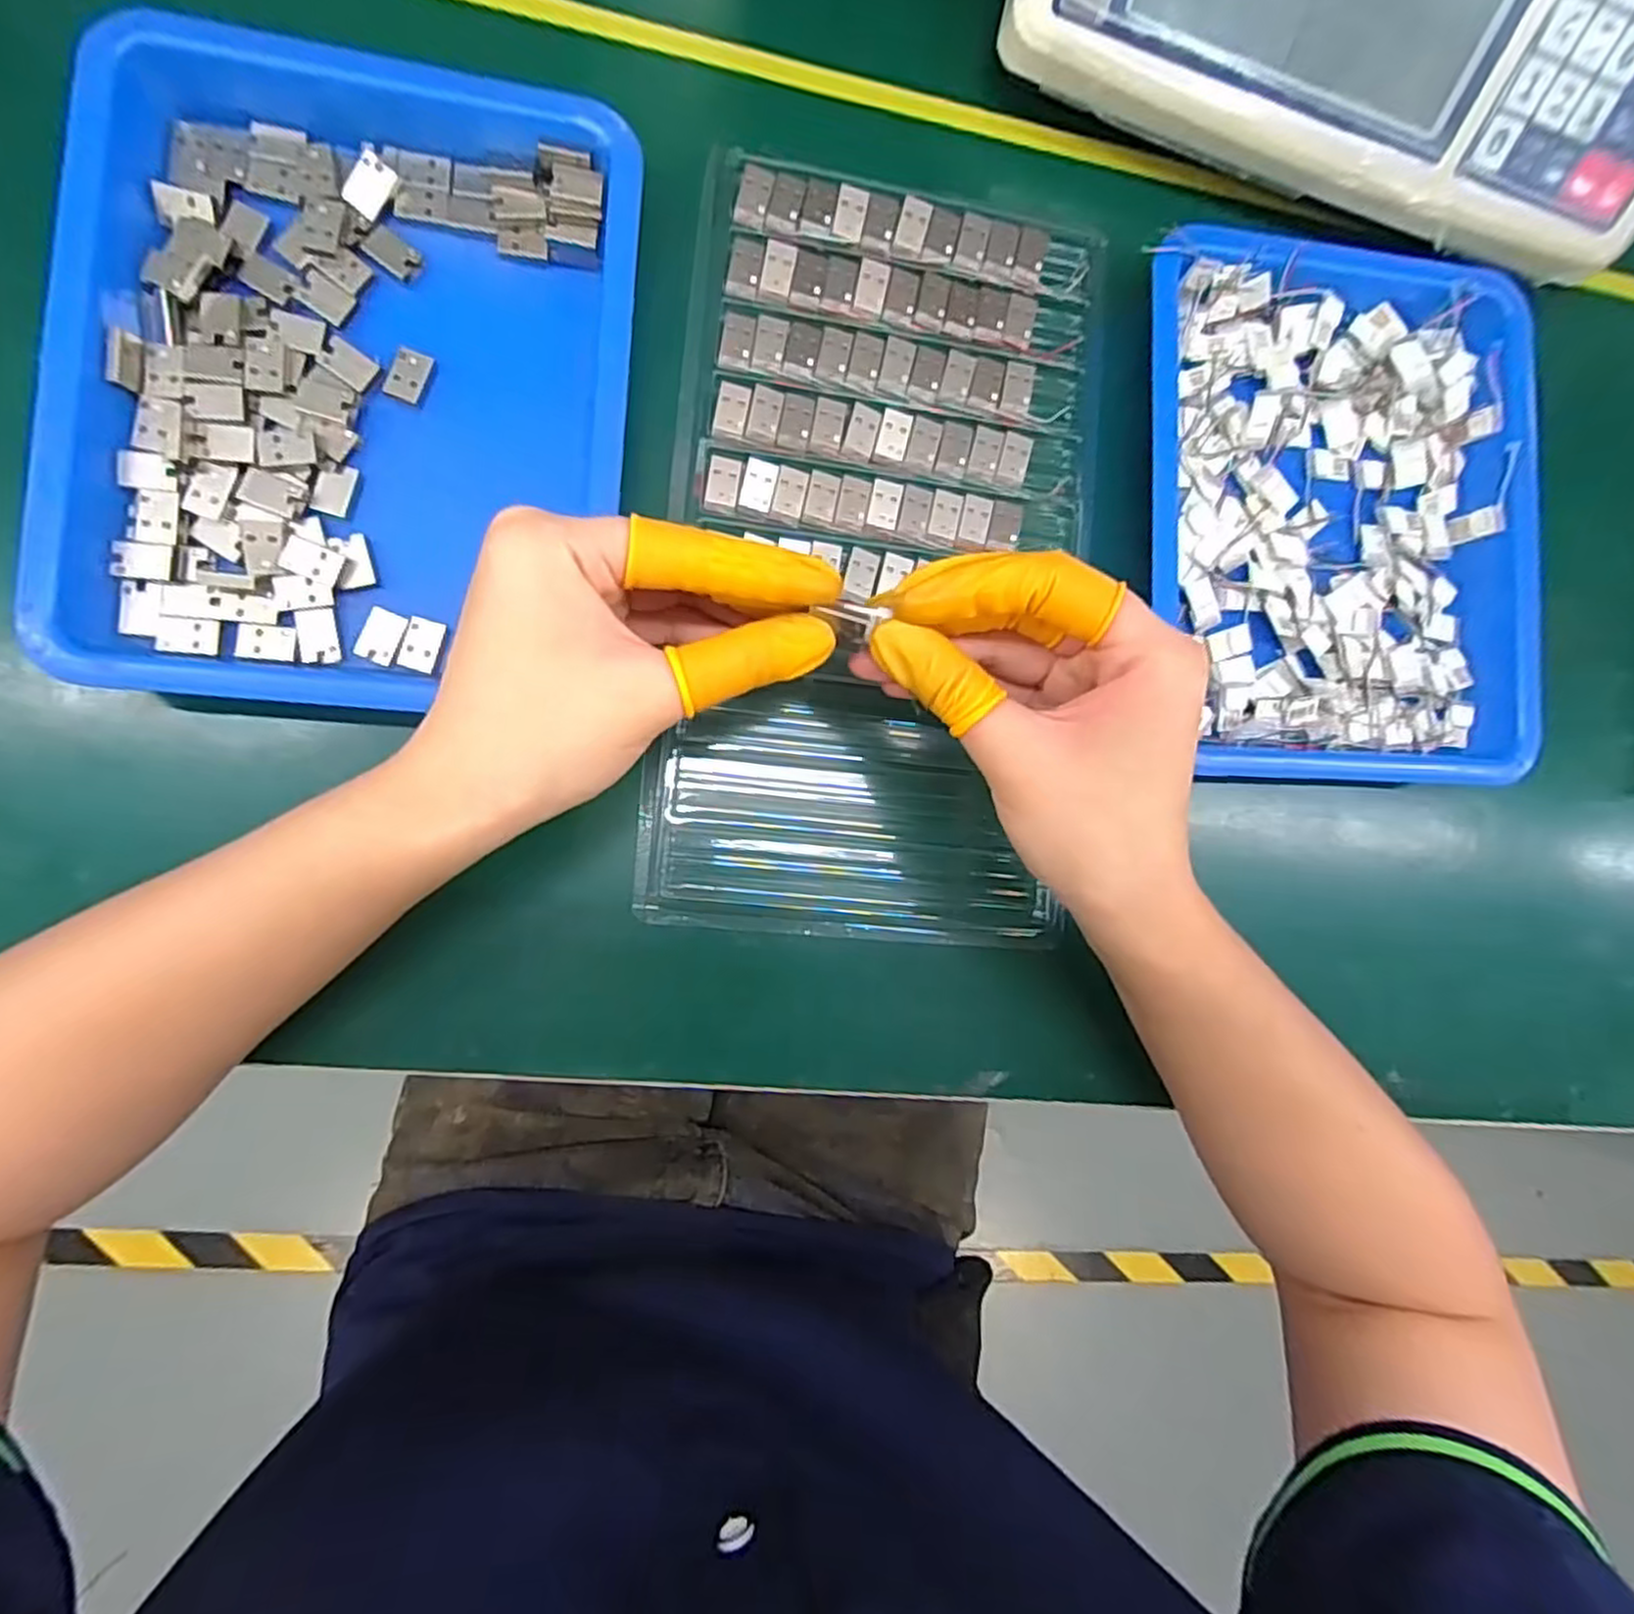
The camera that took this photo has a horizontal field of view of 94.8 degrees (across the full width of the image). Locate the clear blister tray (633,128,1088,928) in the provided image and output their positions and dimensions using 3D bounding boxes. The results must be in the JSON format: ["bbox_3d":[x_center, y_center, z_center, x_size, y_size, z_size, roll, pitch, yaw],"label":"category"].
[{"bbox_3d":[0.027,-0.095,0.287,0.156,0.017,0.289,6,90,-9],"label":"clear blister tray"}]

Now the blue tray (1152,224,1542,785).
[{"bbox_3d":[0.211,-0.120,0.303,0.166,0.028,0.215,2,91,-9],"label":"blue tray"}]

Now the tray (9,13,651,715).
[{"bbox_3d":[-0.149,-0.144,0.249,0.167,0.027,0.218,4,90,-9],"label":"tray"}]

